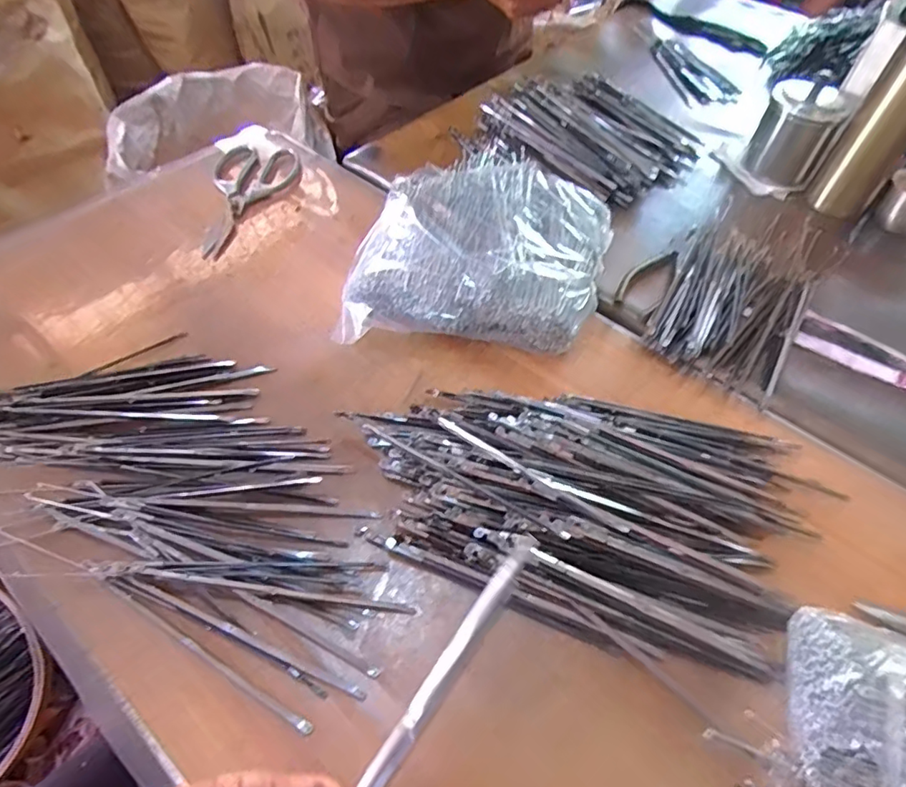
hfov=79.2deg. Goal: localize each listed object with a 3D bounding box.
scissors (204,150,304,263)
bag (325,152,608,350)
[{"bbox_3d":[-0.233,-0.223,0.613,0.090,0.013,0.194,4,53,2],"label":"scissors"},{"bbox_3d":[0.031,-0.139,0.528,0.226,0.064,0.233,12,56,3],"label":"bag"}]

